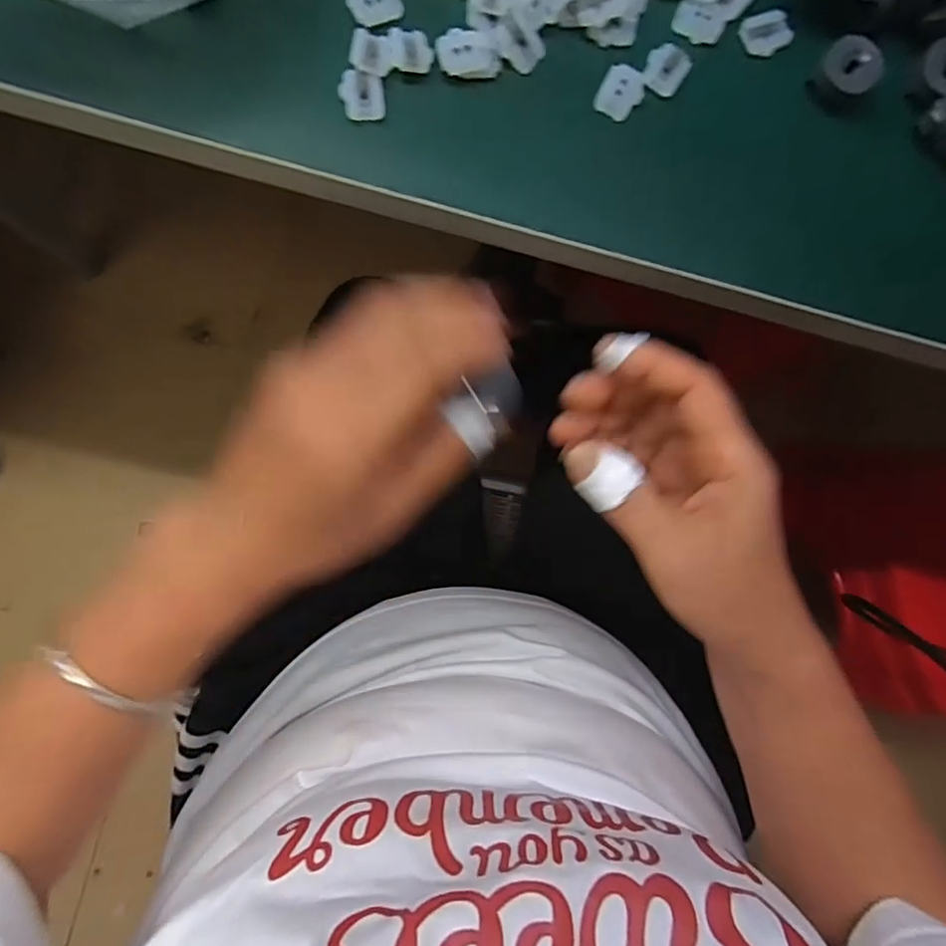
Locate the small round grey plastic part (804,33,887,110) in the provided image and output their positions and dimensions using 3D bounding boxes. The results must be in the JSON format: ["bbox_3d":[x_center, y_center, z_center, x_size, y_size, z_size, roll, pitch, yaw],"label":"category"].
[{"bbox_3d":[0.171,-0.183,0.259,0.025,0.016,0.024,0,86,-5],"label":"small round grey plastic part"}]

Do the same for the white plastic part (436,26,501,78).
[{"bbox_3d":[-0.001,-0.181,0.246,0.028,0.007,0.017,4,86,-4],"label":"white plastic part"}]

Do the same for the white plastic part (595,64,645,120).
[{"bbox_3d":[0.067,-0.171,0.254,0.019,0.004,0.022,25,101,-3],"label":"white plastic part"}]

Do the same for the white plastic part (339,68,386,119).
[{"bbox_3d":[-0.047,-0.162,0.243,0.019,0.005,0.020,0,86,-5],"label":"white plastic part"}]

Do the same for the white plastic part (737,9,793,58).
[{"bbox_3d":[0.136,-0.203,0.262,0.021,0.005,0.018,-23,88,-6],"label":"white plastic part"}]

